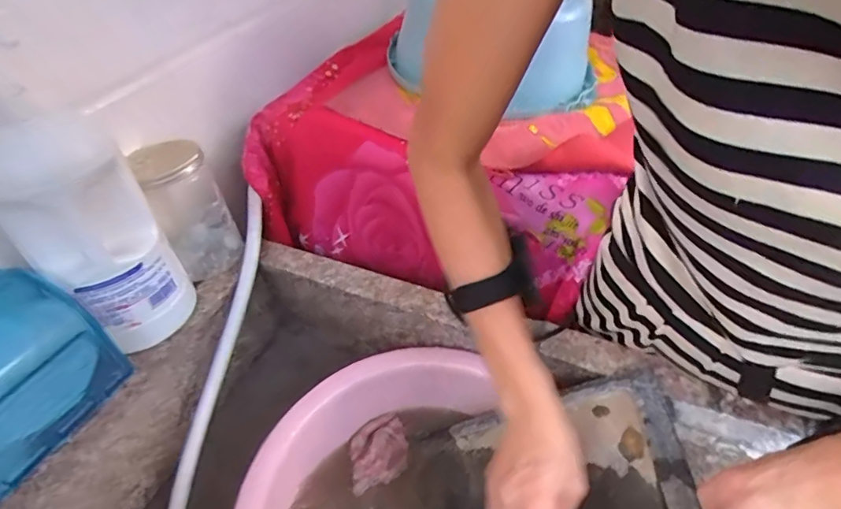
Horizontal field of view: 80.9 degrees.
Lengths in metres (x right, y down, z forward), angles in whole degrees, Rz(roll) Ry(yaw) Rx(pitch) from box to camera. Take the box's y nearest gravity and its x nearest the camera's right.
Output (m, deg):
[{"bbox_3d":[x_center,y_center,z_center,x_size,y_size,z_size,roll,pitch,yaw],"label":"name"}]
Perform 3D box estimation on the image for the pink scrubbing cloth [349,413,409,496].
[{"bbox_3d":[-0.046,0.218,0.551,0.065,0.017,0.075,-11,44,-9],"label":"pink scrubbing cloth"}]

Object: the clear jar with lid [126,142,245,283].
[{"bbox_3d":[-0.273,-0.053,0.585,0.072,0.138,0.087,-30,50,-26],"label":"clear jar with lid"}]

